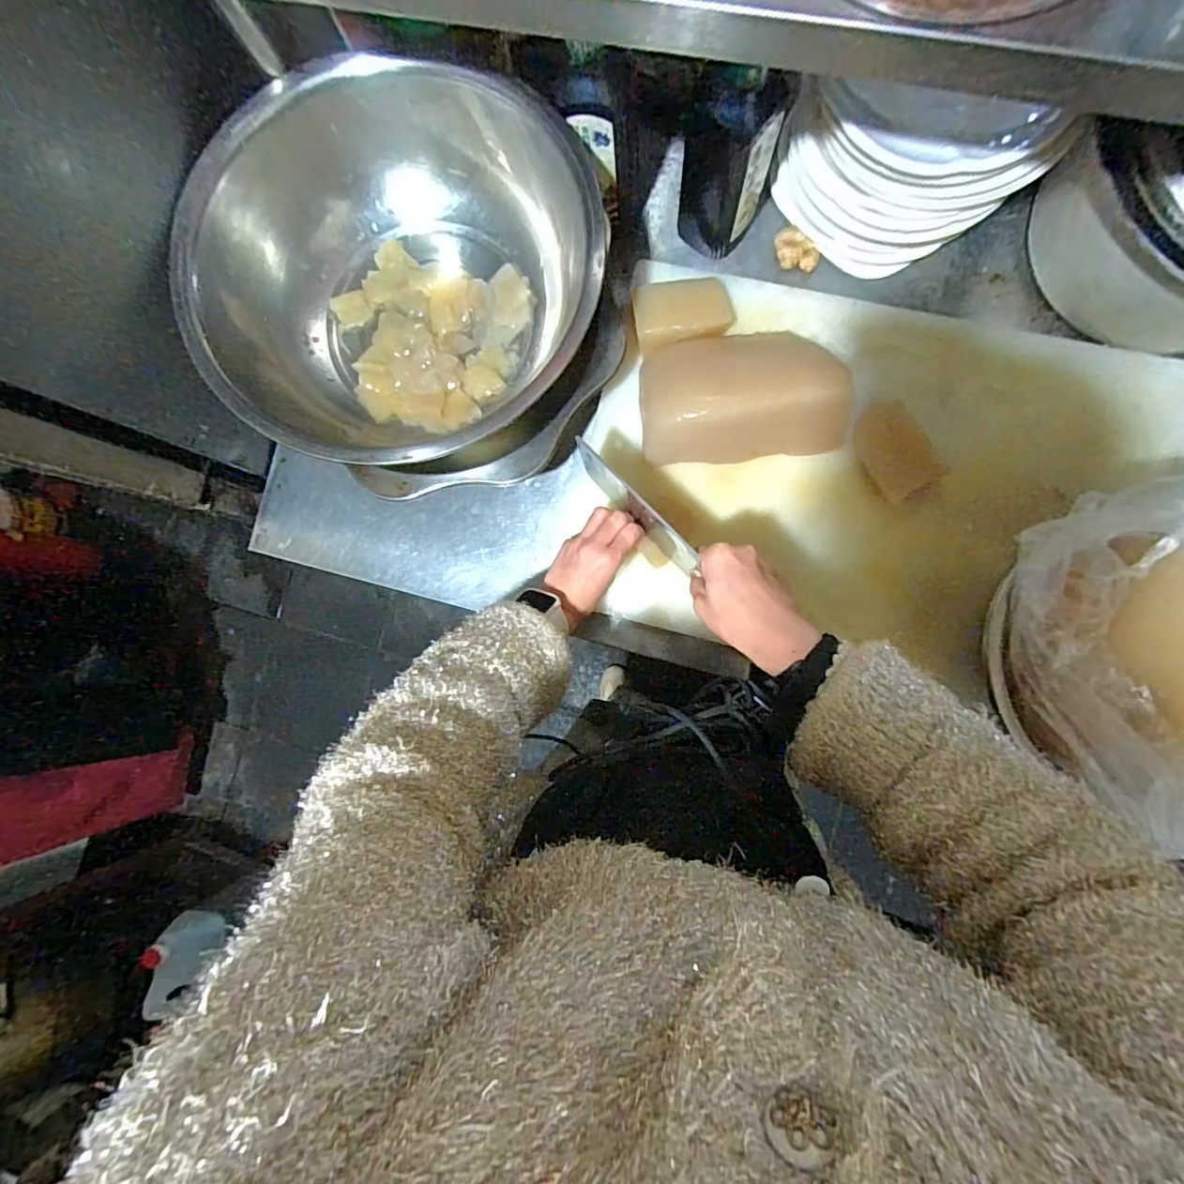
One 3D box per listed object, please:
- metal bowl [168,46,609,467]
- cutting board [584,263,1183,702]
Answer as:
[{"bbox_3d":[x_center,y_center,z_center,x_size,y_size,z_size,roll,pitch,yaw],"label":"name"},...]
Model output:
[{"bbox_3d":[-0.174,-0.287,0.529,0.356,0.132,0.338,0,87,6],"label":"metal bowl"},{"bbox_3d":[0.284,-0.122,0.574,0.557,0.045,0.388,13,89,7],"label":"cutting board"}]

